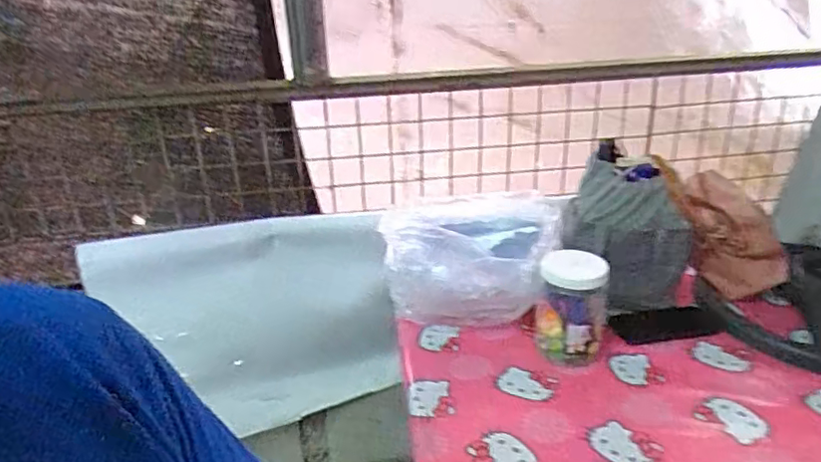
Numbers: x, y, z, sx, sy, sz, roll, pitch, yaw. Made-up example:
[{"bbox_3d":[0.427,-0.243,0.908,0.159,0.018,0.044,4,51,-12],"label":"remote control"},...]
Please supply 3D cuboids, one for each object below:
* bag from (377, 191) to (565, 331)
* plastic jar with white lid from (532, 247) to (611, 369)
[{"bbox_3d":[0.109,0.063,1.005,0.284,0.201,0.188,2,25,10],"label":"bag"},{"bbox_3d":[0.249,0.124,0.901,0.103,0.156,0.093,4,25,14],"label":"plastic jar with white lid"}]

